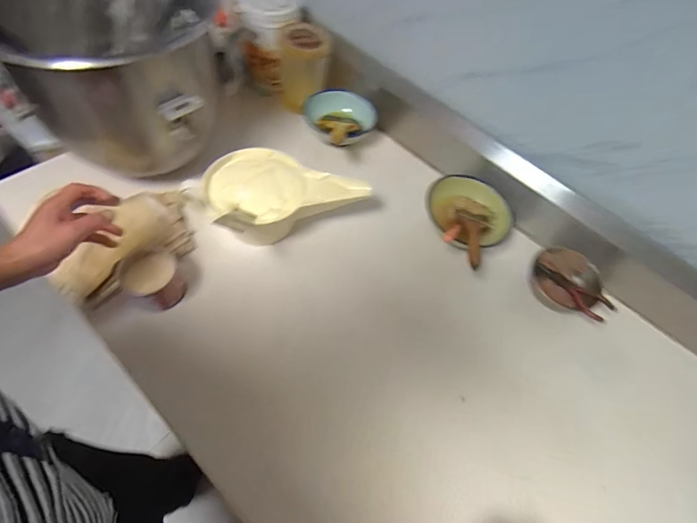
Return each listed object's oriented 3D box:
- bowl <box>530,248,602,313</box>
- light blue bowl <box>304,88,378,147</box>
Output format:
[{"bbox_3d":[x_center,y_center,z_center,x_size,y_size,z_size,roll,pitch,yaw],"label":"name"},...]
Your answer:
[{"bbox_3d":[0.407,0.034,0.708,0.107,0.054,0.130,14,61,3],"label":"bowl"},{"bbox_3d":[-0.015,-0.319,0.871,0.159,0.062,0.154,3,59,-5],"label":"light blue bowl"}]

